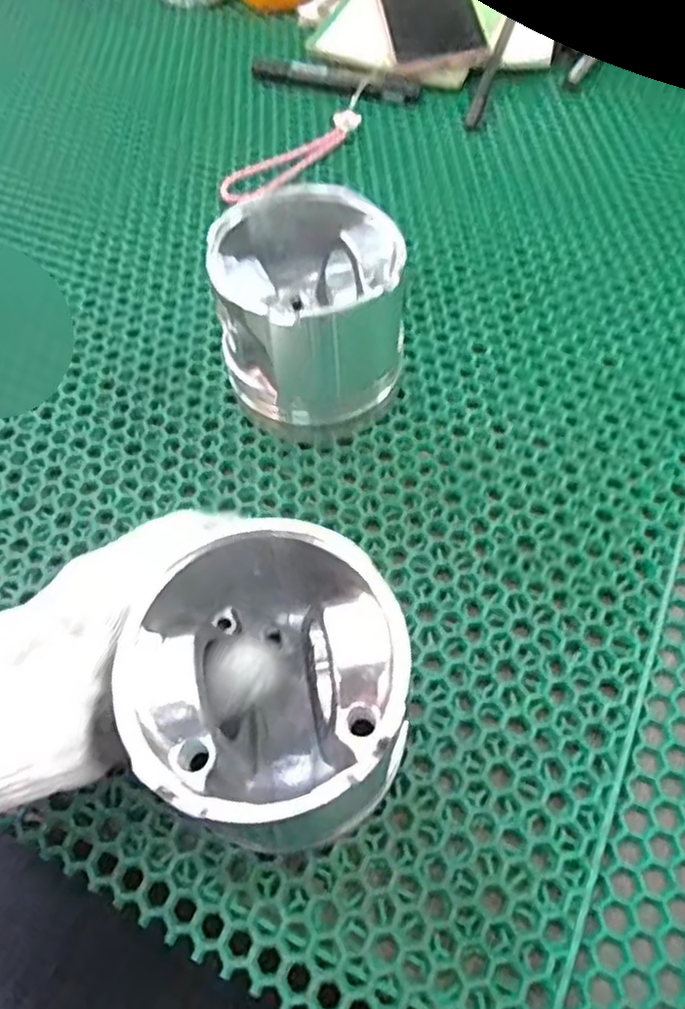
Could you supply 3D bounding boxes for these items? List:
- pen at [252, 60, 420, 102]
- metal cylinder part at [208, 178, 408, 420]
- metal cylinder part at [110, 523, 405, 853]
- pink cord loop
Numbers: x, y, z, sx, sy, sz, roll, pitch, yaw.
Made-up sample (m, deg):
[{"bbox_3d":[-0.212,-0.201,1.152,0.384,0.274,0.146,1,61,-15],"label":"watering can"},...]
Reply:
[{"bbox_3d":[-0.006,-0.340,0.548,0.135,0.016,0.019,15,59,12],"label":"pen"},{"bbox_3d":[-0.017,-0.098,0.351,0.089,0.094,0.089,-6,57,-1],"label":"metal cylinder part"},{"bbox_3d":[-0.024,0.067,0.251,0.085,0.092,0.095,-11,58,-5],"label":"metal cylinder part"},{"bbox_3d":[-0.026,-0.265,0.505,0.037,0.009,0.161,36,66,22],"label":"pink cord loop"}]

